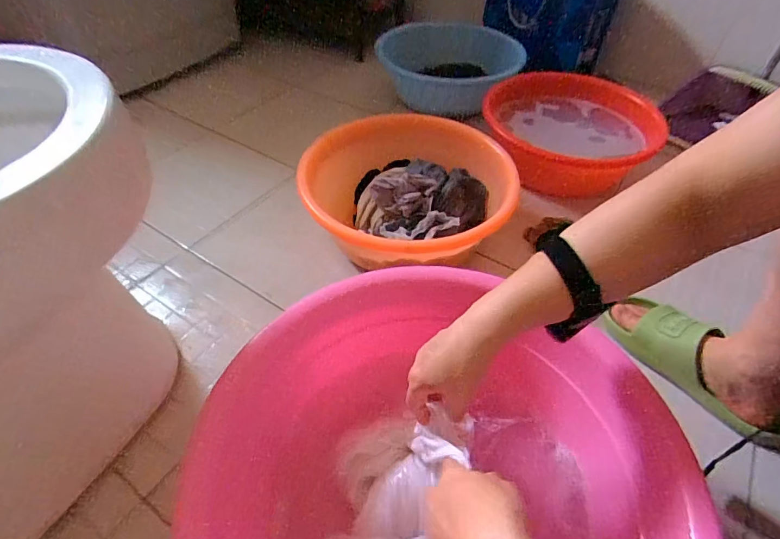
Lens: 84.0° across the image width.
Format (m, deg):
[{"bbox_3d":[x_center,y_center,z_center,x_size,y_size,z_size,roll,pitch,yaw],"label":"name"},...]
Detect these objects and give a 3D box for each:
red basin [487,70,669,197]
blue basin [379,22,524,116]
[{"bbox_3d":[0.386,-0.310,0.956,0.348,0.097,0.348,5,47,2],"label":"red basin"},{"bbox_3d":[0.200,-0.527,1.146,0.400,0.112,0.400,1,47,-1],"label":"blue basin"}]

